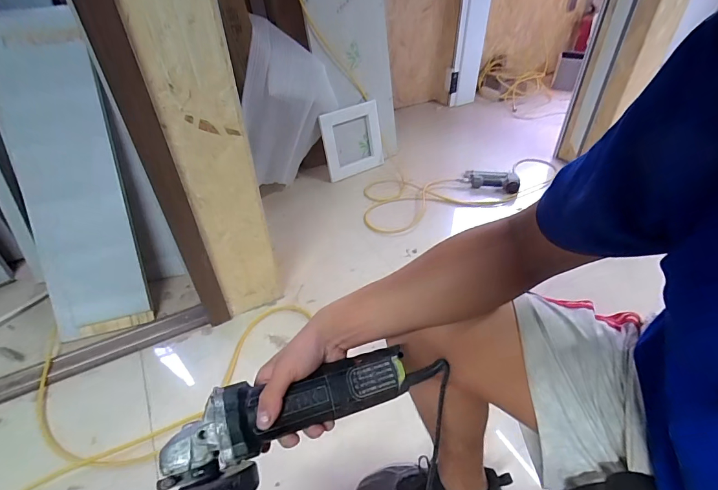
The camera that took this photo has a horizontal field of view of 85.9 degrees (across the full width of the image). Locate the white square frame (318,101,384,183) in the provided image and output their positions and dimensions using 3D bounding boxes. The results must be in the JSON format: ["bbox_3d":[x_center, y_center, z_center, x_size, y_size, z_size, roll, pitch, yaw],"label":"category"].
[{"bbox_3d":[-0.024,-0.504,1.846,0.331,0.310,0.040,-28,35,-26],"label":"white square frame"}]

